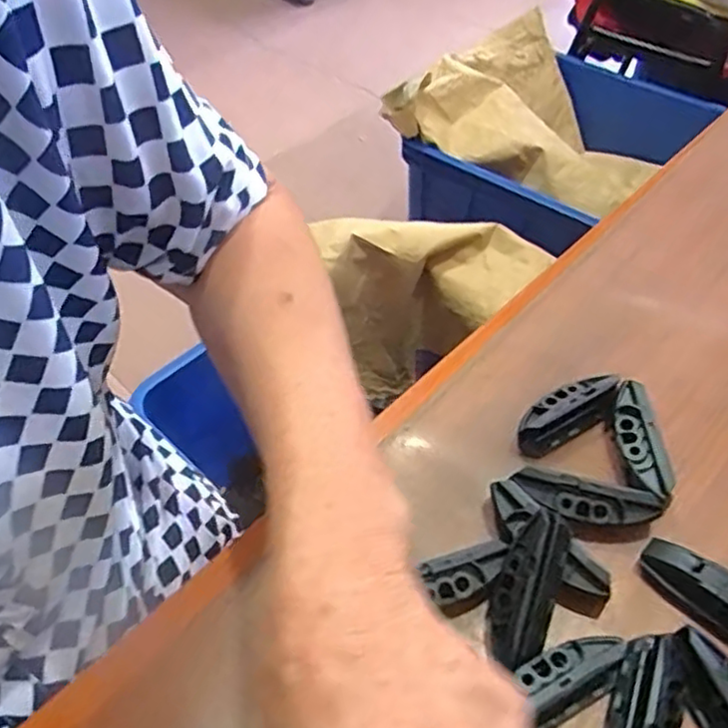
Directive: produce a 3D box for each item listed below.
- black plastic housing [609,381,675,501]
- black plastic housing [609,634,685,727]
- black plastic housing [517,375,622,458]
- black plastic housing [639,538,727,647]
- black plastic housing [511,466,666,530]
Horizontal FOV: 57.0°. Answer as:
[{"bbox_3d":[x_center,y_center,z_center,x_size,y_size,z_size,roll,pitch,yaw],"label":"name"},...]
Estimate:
[{"bbox_3d":[0.146,0.042,0.356,0.021,0.020,0.067,-1,50,1],"label":"black plastic housing"},{"bbox_3d":[0.114,0.145,0.271,0.024,0.025,0.071,19,53,17],"label":"black plastic housing"},{"bbox_3d":[0.111,0.026,0.370,0.064,0.022,0.023,-25,54,-19],"label":"black plastic housing"},{"bbox_3d":[0.161,0.108,0.303,0.071,0.022,0.020,35,59,27],"label":"black plastic housing"},{"bbox_3d":[0.109,0.071,0.332,0.069,0.023,0.018,13,51,12],"label":"black plastic housing"}]

